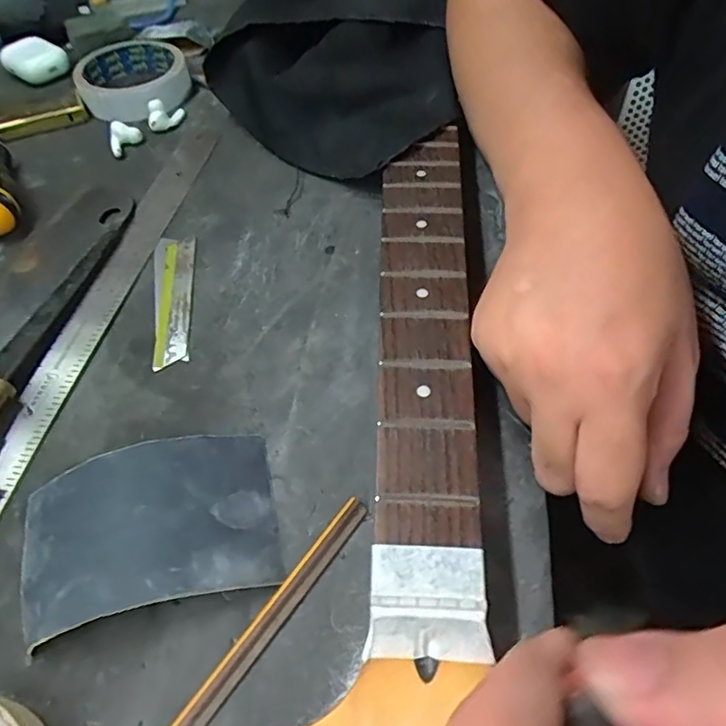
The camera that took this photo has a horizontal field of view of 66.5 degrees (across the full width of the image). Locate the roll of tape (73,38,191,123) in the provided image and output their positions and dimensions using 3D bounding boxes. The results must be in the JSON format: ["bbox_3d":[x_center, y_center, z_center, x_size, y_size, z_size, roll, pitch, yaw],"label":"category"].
[{"bbox_3d":[-0.189,-0.235,0.455,0.086,0.028,0.105,-18,54,-11],"label":"roll of tape"}]

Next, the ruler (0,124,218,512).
[{"bbox_3d":[-0.149,-0.057,0.340,0.027,0.006,0.319,9,53,3],"label":"ruler"}]

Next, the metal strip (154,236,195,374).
[{"bbox_3d":[-0.112,-0.039,0.323,0.024,0.004,0.101,-8,53,-4],"label":"metal strip"}]

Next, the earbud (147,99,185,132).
[{"bbox_3d":[-0.154,-0.194,0.430,0.017,0.021,0.030,7,54,7],"label":"earbud"}]

